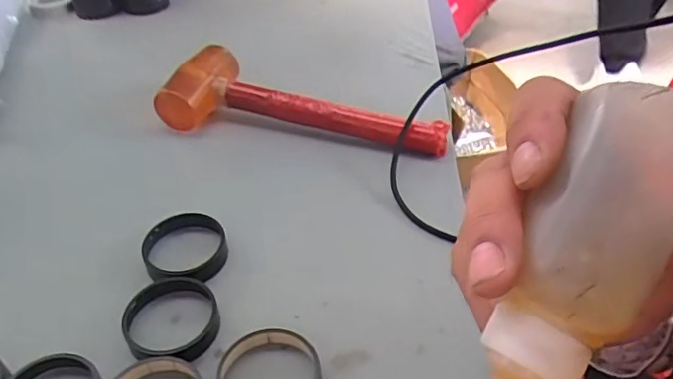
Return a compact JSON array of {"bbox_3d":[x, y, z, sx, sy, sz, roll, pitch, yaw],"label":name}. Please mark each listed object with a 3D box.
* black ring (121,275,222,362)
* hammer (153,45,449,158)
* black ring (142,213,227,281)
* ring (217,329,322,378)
[{"bbox_3d":[-0.122,0.097,0.408,0.067,0.023,0.072,-1,42,1],"label":"black ring"},{"bbox_3d":[-0.035,-0.096,0.607,0.309,0.058,0.099,9,43,12],"label":"hammer"},{"bbox_3d":[-0.128,0.047,0.466,0.067,0.015,0.073,-1,42,1],"label":"black ring"},{"bbox_3d":[-0.046,0.129,0.378,0.071,0.015,0.073,-1,42,1],"label":"ring"}]

